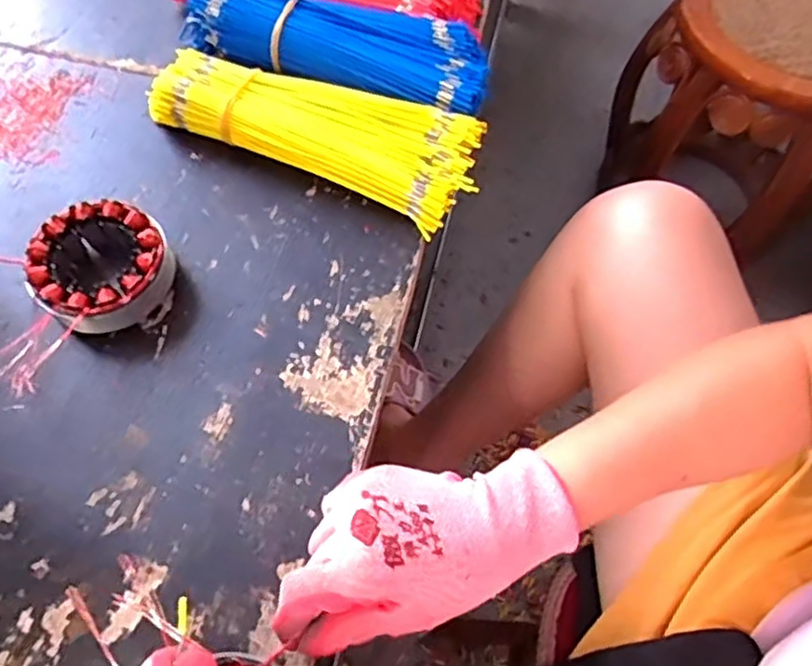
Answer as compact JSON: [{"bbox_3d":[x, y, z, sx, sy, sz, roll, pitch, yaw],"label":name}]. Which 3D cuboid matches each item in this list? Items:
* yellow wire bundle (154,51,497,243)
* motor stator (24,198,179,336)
[{"bbox_3d":[-0.065,-0.156,0.511,0.245,0.043,0.089,22,63,8],"label":"yellow wire bundle"},{"bbox_3d":[-0.205,-0.043,0.449,0.083,0.040,0.086,1,62,-3],"label":"motor stator"}]

